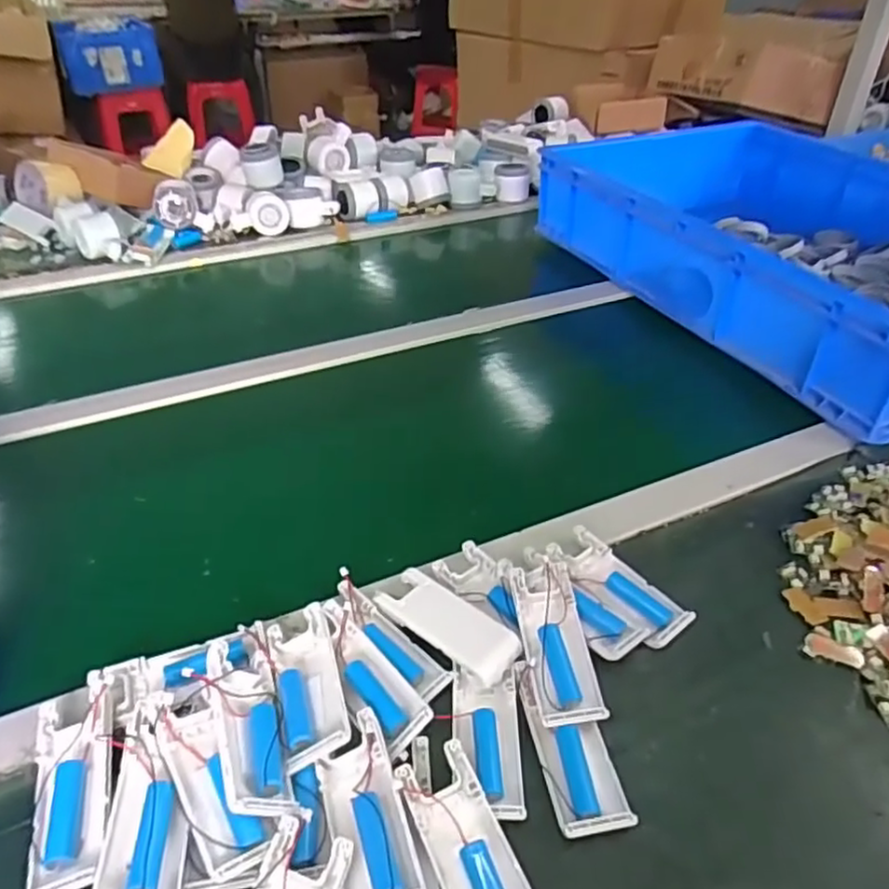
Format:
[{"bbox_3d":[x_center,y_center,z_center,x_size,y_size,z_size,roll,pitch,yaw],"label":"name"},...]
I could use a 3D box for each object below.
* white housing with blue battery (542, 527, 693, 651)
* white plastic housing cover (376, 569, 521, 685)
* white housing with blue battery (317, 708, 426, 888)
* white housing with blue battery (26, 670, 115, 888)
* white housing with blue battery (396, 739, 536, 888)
[{"bbox_3d":[0.123,0.099,0.480,0.040,0.013,0.101,-26,48,-29],"label":"white housing with blue battery"},{"bbox_3d":[0.004,0.114,0.450,0.100,0.007,0.043,28,47,27],"label":"white plastic housing cover"},{"bbox_3d":[-0.039,0.187,0.346,0.039,0.020,0.100,-10,42,-14],"label":"white housing with blue battery"},{"bbox_3d":[-0.202,0.178,0.369,0.038,0.020,0.117,-11,42,-14],"label":"white housing with blue battery"},{"bbox_3d":[0.016,0.204,0.337,0.041,0.012,0.103,-17,44,-21],"label":"white housing with blue battery"}]

